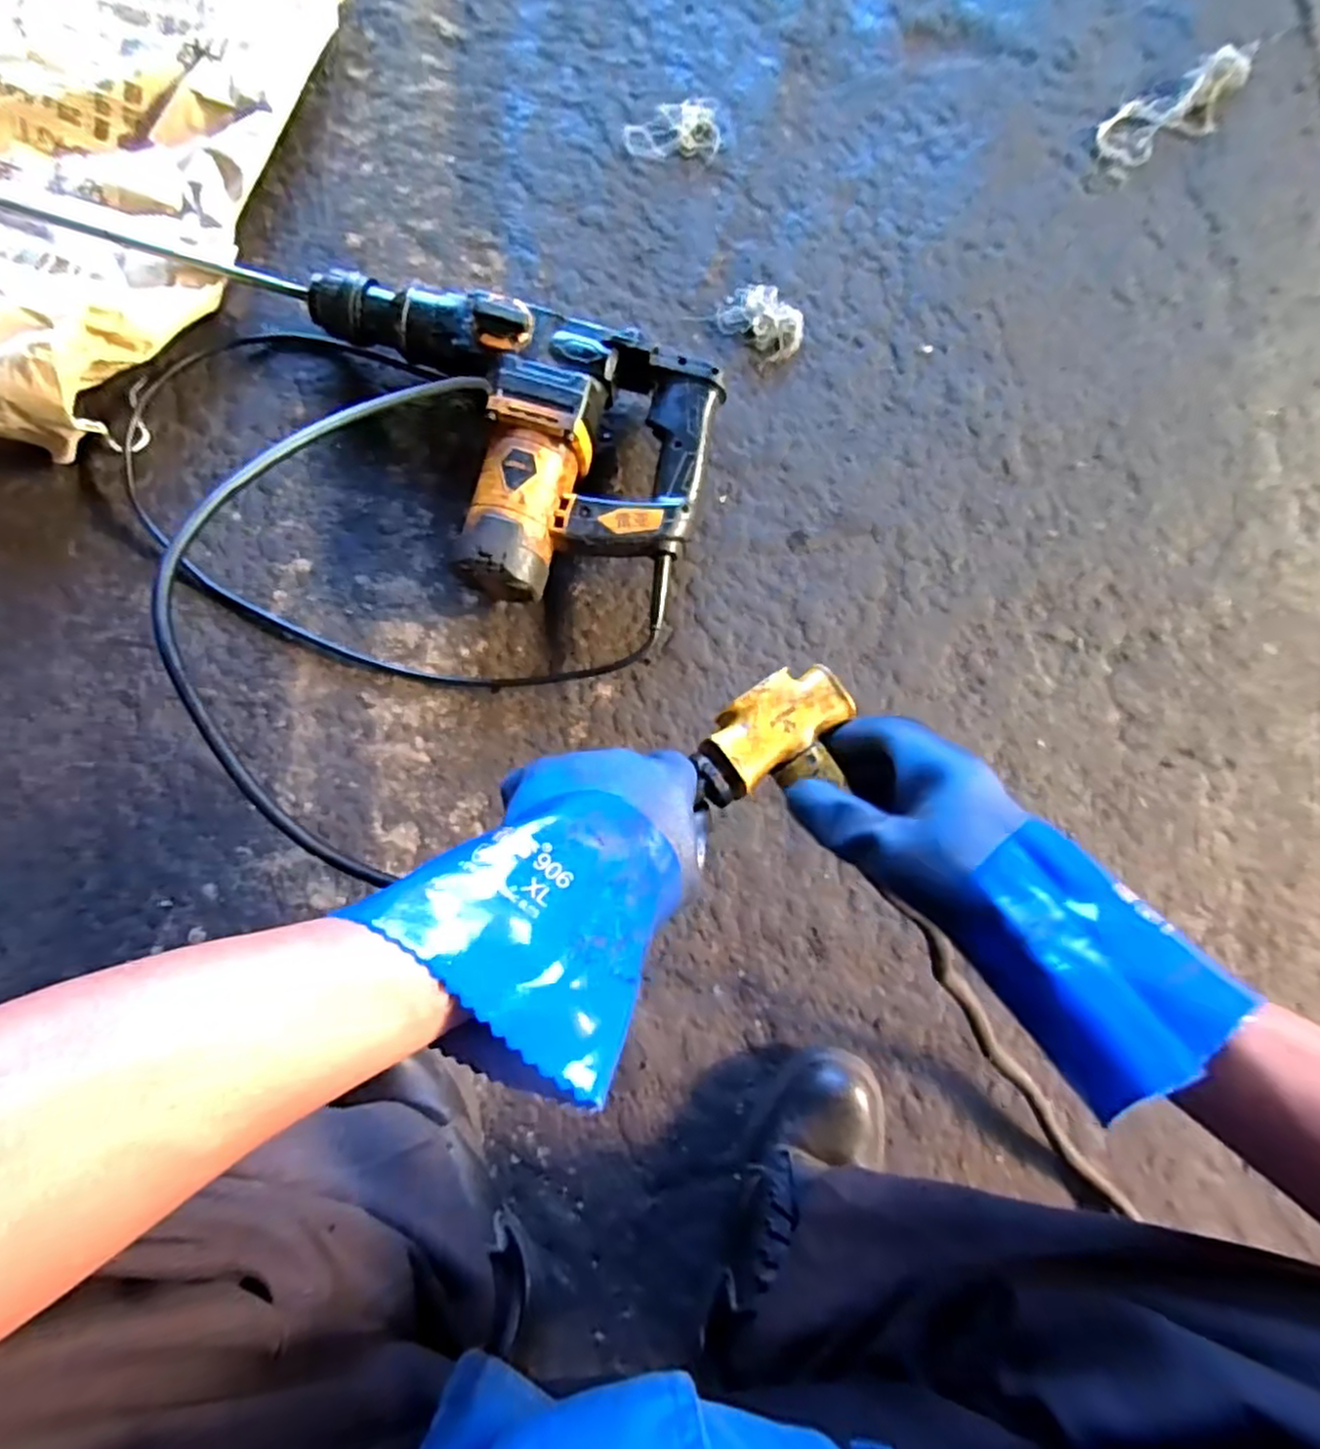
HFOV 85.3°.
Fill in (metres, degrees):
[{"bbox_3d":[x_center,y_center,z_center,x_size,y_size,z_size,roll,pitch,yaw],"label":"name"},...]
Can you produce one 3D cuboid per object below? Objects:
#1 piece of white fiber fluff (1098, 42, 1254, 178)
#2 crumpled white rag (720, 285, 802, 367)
[{"bbox_3d":[0.532,-0.631,0.729,0.179,0.027,0.062,-31,85,-6],"label":"piece of white fiber fluff"},{"bbox_3d":[0.100,-0.389,0.692,0.080,0.023,0.057,39,83,3],"label":"crumpled white rag"}]

